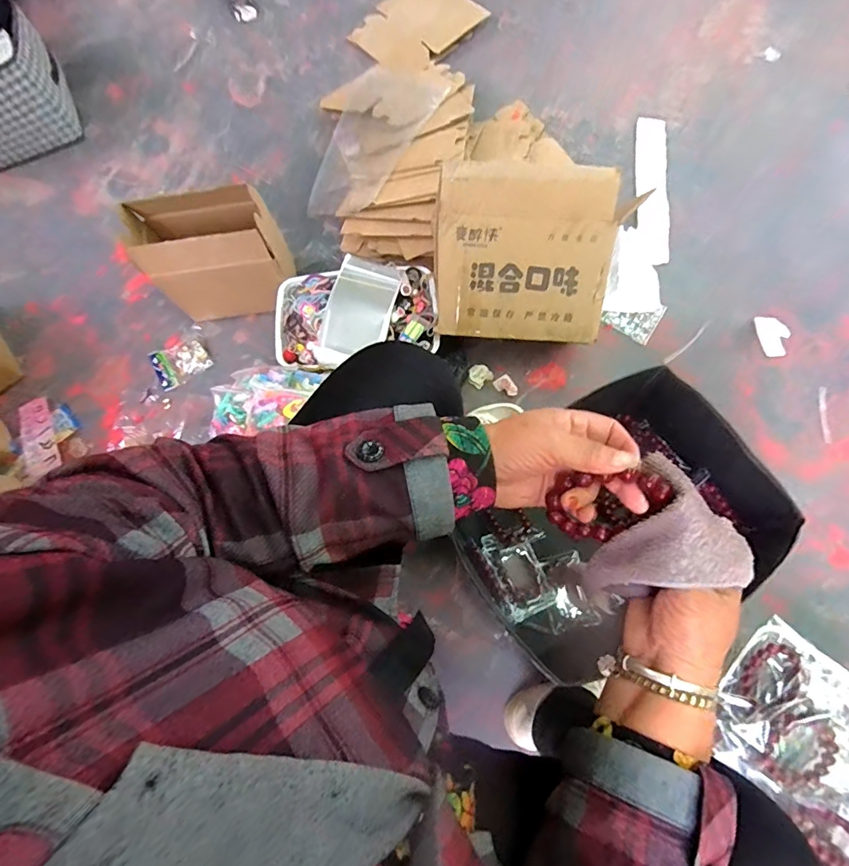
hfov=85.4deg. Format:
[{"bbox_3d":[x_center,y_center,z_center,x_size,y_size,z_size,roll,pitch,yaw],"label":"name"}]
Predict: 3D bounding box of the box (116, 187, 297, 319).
[{"bbox_3d":[-0.387,-0.331,0.877,0.239,0.230,0.148,-9,73,-1],"label":"box"}]

